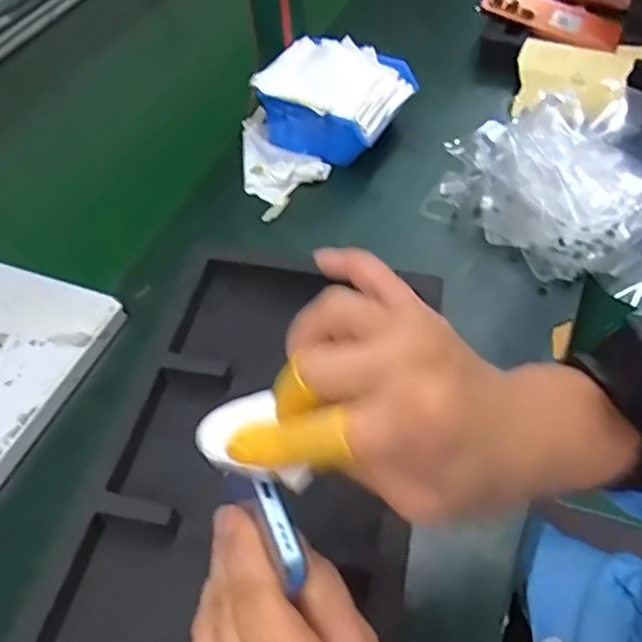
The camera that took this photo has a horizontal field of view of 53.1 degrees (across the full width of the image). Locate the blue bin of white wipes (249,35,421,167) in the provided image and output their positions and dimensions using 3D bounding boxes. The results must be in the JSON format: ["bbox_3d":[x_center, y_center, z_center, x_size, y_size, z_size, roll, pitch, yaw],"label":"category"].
[{"bbox_3d":[0.015,-0.240,0.687,0.141,0.066,0.125,22,56,21],"label":"blue bin of white wipes"}]

